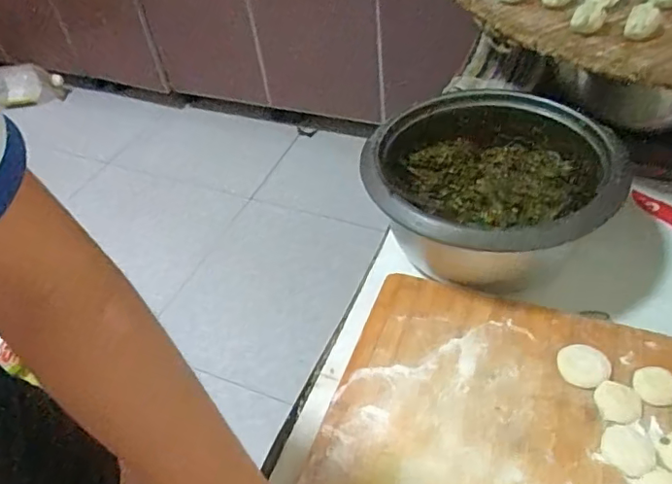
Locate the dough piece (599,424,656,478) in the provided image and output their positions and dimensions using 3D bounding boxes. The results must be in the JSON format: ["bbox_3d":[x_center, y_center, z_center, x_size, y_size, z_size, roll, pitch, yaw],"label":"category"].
[{"bbox_3d":[0.224,0.159,0.431,0.037,0.005,0.037,-3,46,3],"label":"dough piece"}]

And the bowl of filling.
[{"bbox_3d":[0.156,-0.058,0.598,0.228,0.116,0.233,-3,46,3],"label":"bowl of filling"}]

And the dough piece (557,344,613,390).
[{"bbox_3d":[0.212,0.106,0.481,0.039,0.007,0.041,-3,46,3],"label":"dough piece"}]

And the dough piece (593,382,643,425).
[{"bbox_3d":[0.230,0.131,0.456,0.034,0.006,0.034,-3,46,3],"label":"dough piece"}]

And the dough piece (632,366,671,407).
[{"bbox_3d":[0.263,0.118,0.461,0.033,0.005,0.035,-3,46,3],"label":"dough piece"}]

